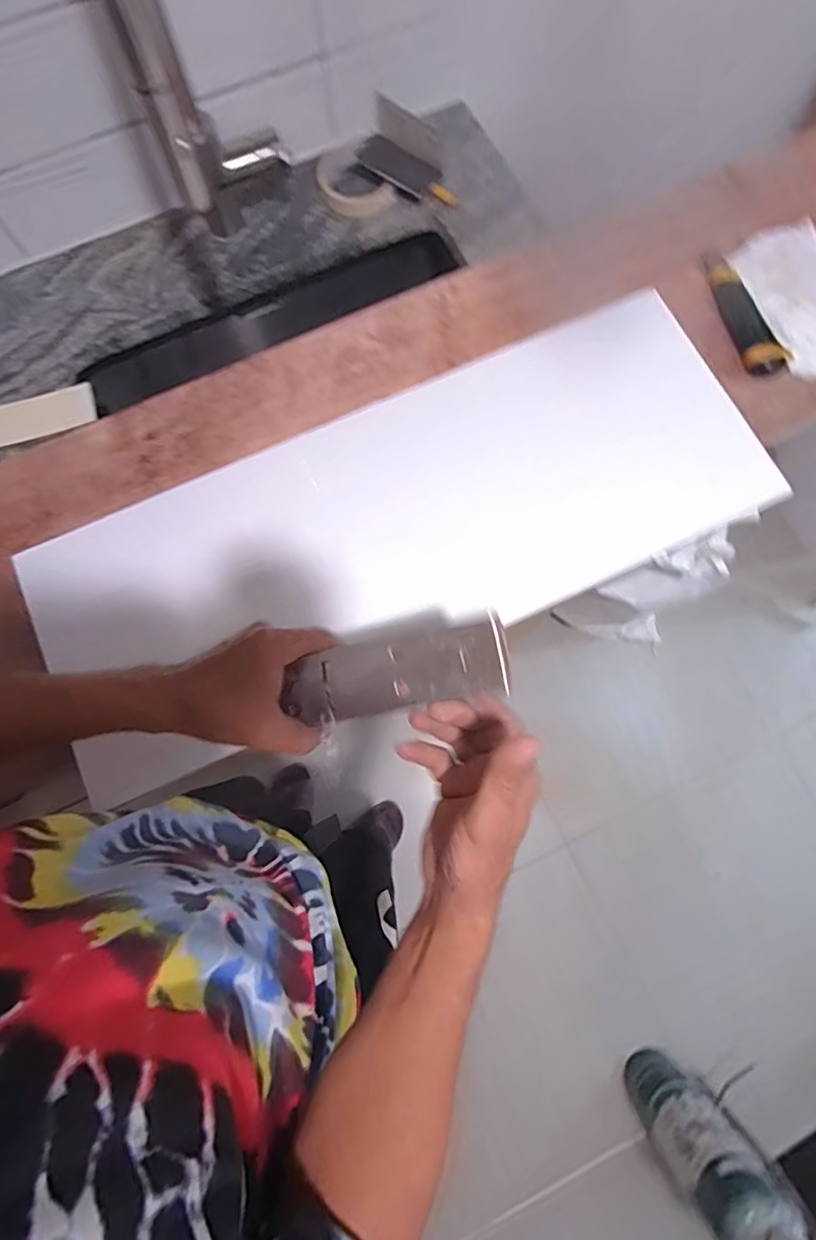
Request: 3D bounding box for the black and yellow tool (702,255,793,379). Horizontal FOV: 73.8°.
[{"bbox_3d":[0.365,-0.332,0.589,0.043,0.019,0.150,-17,77,-3],"label":"black and yellow tool"}]

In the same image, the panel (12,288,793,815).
[{"bbox_3d":[-0.007,-0.092,0.546,0.716,0.025,0.265,-25,81,-4],"label":"panel"}]

